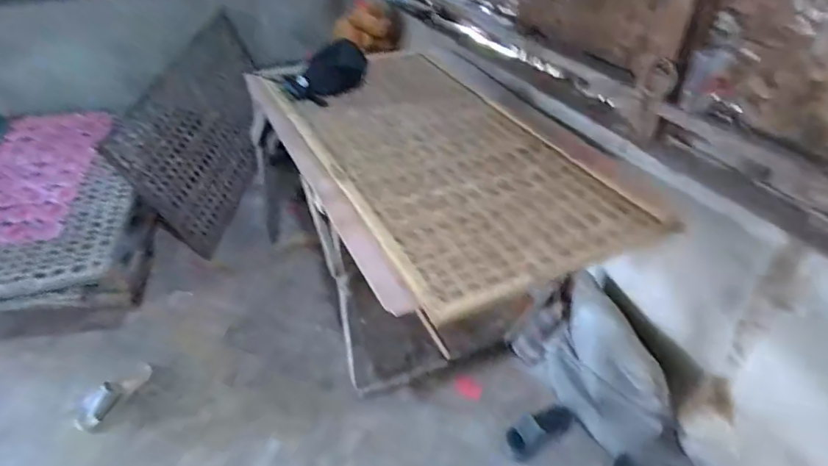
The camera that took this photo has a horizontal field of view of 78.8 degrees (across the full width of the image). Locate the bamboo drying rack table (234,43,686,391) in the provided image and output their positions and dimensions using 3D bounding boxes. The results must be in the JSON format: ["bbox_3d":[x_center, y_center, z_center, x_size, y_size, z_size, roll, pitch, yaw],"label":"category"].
[{"bbox_3d":[0.002,-0.022,1.639,0.733,0.754,1.319,-16,42,-22],"label":"bamboo drying rack table"}]

